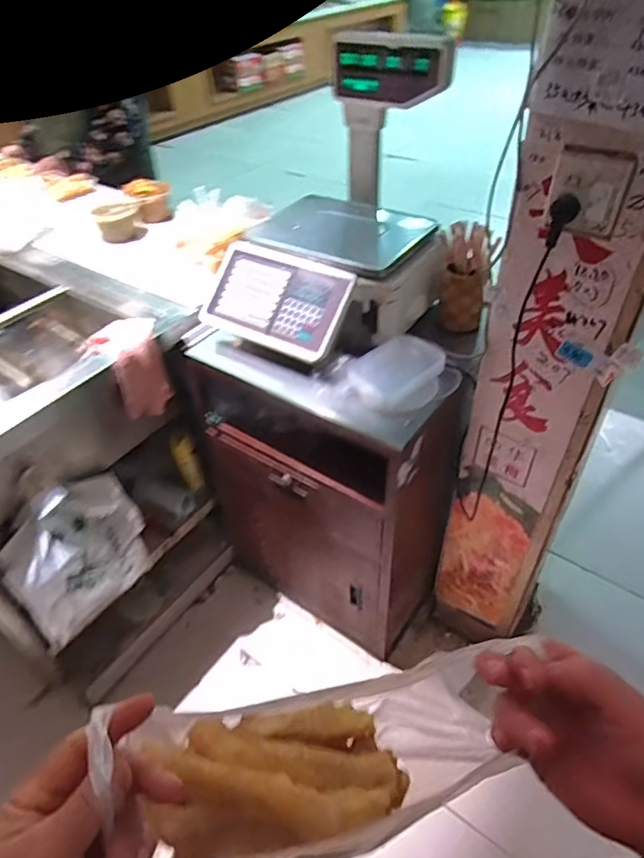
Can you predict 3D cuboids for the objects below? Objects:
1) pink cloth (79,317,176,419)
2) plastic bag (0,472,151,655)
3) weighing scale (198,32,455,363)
[{"bbox_3d":[-0.409,-0.127,1.163,0.142,0.139,0.165,-20,49,-13],"label":"pink cloth"},{"bbox_3d":[-0.514,0.255,1.145,0.112,0.292,0.302,28,56,26],"label":"plastic bag"},{"bbox_3d":[0.033,-0.450,1.062,0.377,0.415,0.492,28,55,26],"label":"weighing scale"}]

